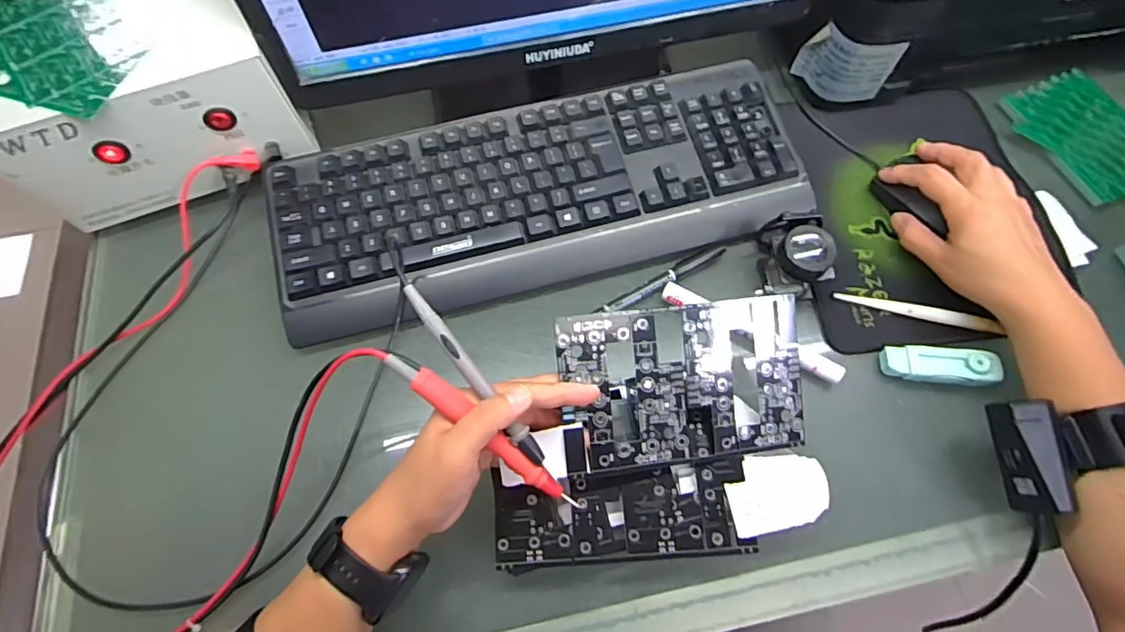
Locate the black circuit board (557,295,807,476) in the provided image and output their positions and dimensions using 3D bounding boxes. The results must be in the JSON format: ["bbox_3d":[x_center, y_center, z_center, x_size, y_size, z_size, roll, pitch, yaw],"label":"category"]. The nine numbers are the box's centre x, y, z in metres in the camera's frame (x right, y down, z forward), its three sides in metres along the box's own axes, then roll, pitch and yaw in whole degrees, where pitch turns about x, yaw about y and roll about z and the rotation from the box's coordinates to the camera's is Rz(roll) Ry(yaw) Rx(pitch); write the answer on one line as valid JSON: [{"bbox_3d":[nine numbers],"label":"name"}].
[{"bbox_3d":[0.081,0.045,0.366,0.162,0.014,0.102,-6,92,-10],"label":"black circuit board"}]

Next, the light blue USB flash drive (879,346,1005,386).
[{"bbox_3d":[0.277,0.036,0.404,0.078,0.016,0.026,7,67,4],"label":"light blue USB flash drive"}]

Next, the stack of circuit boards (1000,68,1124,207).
[{"bbox_3d":[0.468,-0.159,0.485,0.104,0.011,0.140,-30,70,-11],"label":"stack of circuit boards"}]

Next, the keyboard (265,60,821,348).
[{"bbox_3d":[-0.017,-0.101,0.456,0.424,0.036,0.150,-14,67,-5],"label":"keyboard"}]

